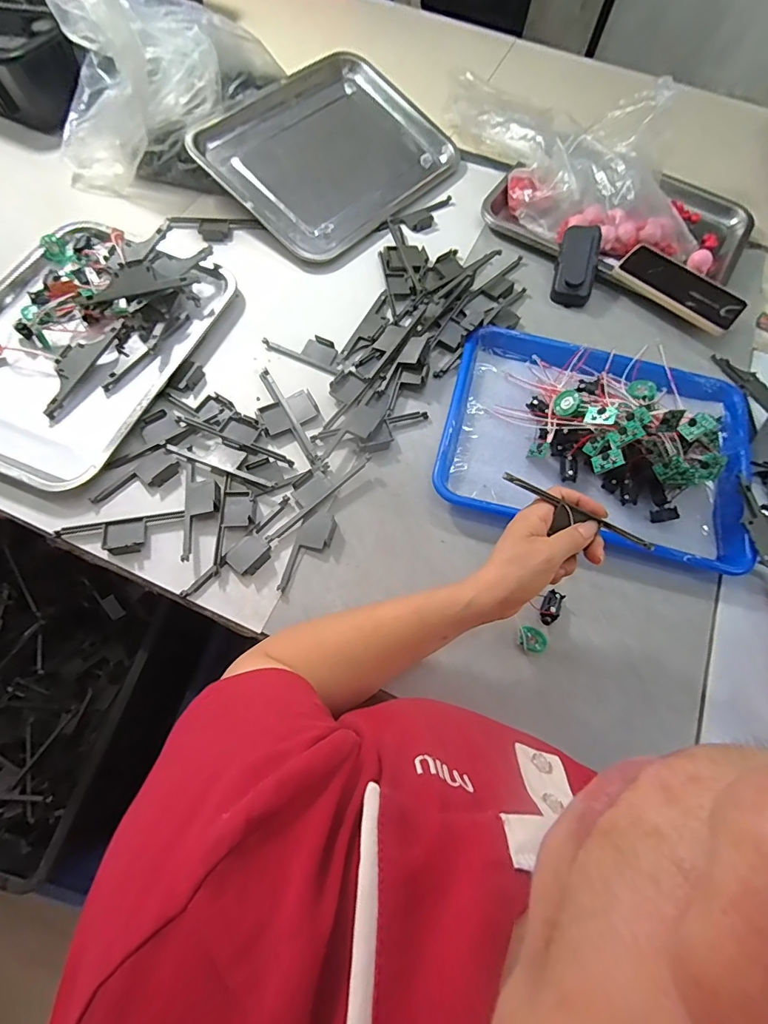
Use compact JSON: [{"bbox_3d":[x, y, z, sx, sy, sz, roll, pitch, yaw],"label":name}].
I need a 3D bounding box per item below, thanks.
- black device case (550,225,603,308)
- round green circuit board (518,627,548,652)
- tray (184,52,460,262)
[{"bbox_3d":[0.257,-0.331,0.608,0.050,0.026,0.107,13,86,3],"label":"black device case"},{"bbox_3d":[0.142,0.121,0.434,0.028,0.005,0.022,15,67,3],"label":"round green circuit board"},{"bbox_3d":[-0.078,-0.533,0.677,0.266,0.023,0.345,44,72,0],"label":"tray"}]

